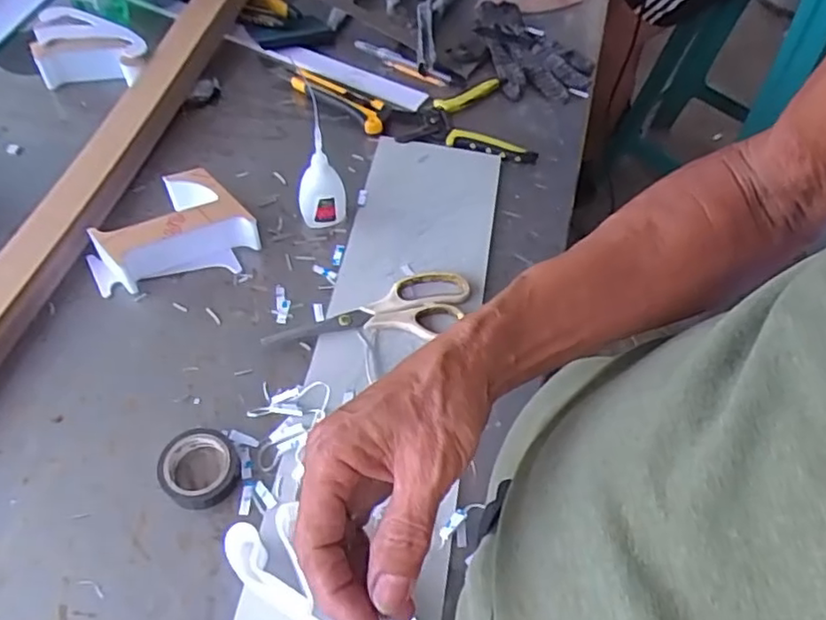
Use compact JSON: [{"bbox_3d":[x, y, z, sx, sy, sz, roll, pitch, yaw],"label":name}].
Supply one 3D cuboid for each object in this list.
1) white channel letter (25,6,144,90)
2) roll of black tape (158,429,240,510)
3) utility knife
[{"bbox_3d":[-0.363,-0.291,0.723,0.123,0.060,0.075,2,55,-3],"label":"white channel letter"},{"bbox_3d":[-0.162,0.118,0.481,0.055,0.019,0.059,2,56,-3],"label":"roll of black tape"},{"bbox_3d":[-0.084,-0.249,0.739,0.132,0.019,0.047,30,59,16],"label":"utility knife"}]

